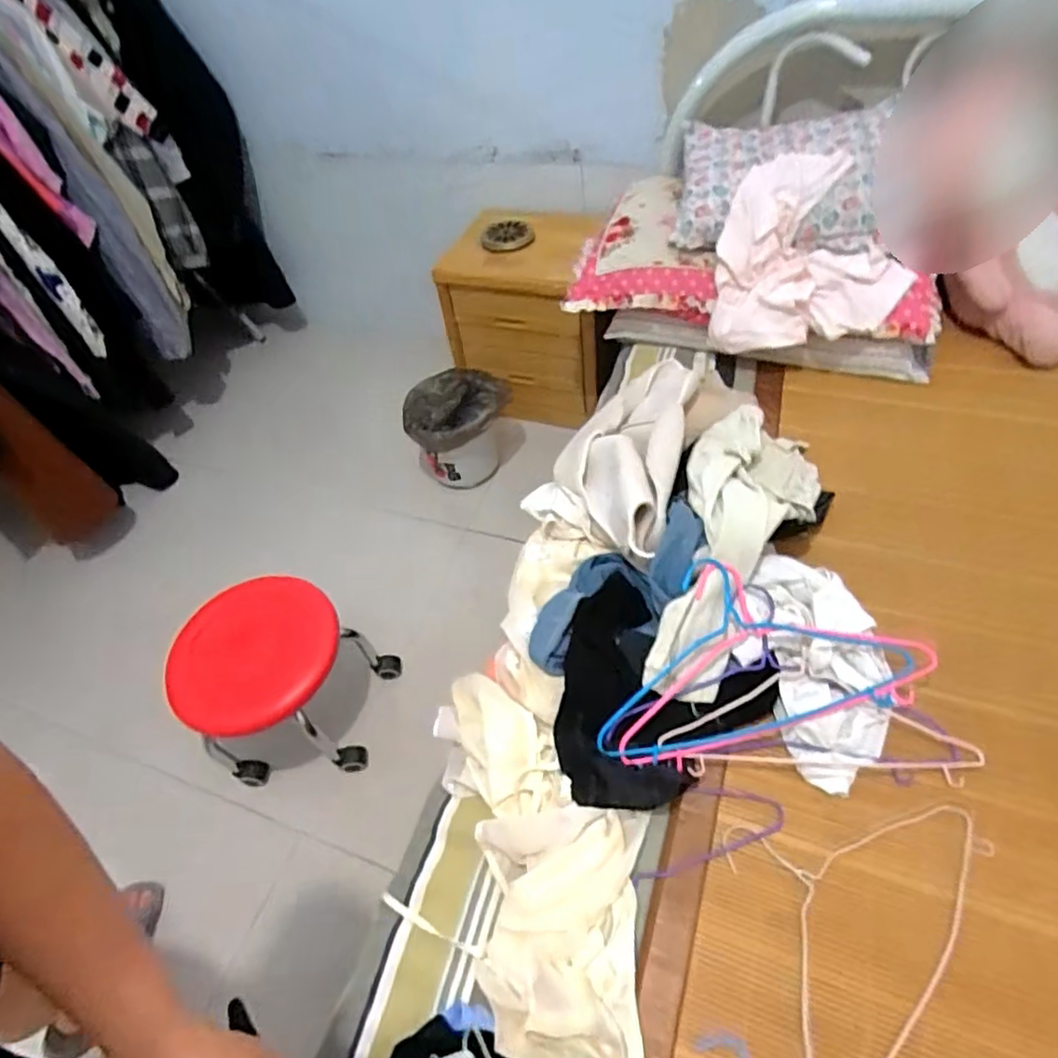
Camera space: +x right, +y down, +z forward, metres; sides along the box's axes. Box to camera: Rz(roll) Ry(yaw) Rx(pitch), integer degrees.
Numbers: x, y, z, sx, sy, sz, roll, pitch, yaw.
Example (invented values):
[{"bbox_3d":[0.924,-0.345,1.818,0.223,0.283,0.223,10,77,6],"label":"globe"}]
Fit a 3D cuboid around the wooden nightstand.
[{"bbox_3d":[-0.010,-0.614,1.817,0.449,0.501,0.384,3,51,11],"label":"wooden nightstand"}]

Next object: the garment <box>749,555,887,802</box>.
[{"bbox_3d":[0.409,0.187,0.833,0.154,0.048,0.315,-3,71,2],"label":"garment"}]

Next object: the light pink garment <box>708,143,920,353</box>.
[{"bbox_3d":[0.559,-0.538,1.210,0.353,0.268,0.265,10,53,16],"label":"light pink garment"}]

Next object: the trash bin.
[{"bbox_3d":[-0.186,-0.273,1.767,0.296,0.283,0.288,-2,51,6],"label":"trash bin"}]

